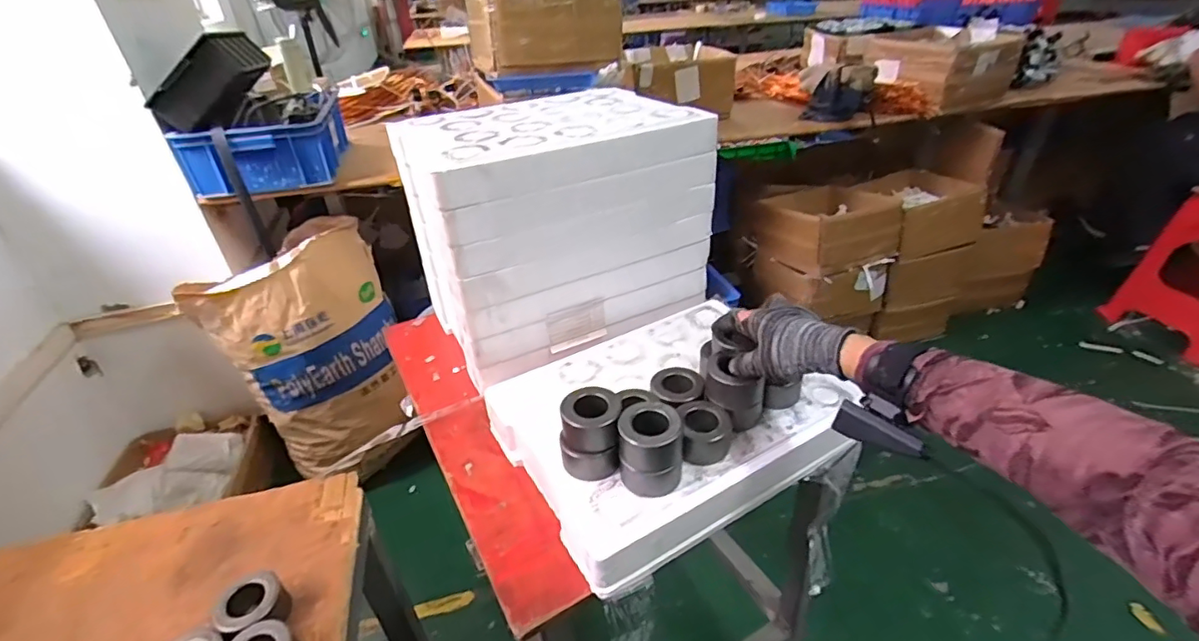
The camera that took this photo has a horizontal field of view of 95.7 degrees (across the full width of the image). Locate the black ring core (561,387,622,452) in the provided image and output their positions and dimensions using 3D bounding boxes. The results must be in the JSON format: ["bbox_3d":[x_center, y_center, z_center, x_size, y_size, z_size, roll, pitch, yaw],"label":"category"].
[{"bbox_3d":[-0.008,0.098,0.544,0.057,0.041,0.047,-2,34,1],"label":"black ring core"}]

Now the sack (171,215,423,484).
[{"bbox_3d":[-0.732,0.076,1.422,0.384,0.571,0.355,-14,36,-15],"label":"sack"}]

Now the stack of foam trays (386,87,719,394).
[{"bbox_3d":[-0.067,-0.150,0.805,0.368,0.286,0.278,-22,38,-25],"label":"stack of foam trays"}]

